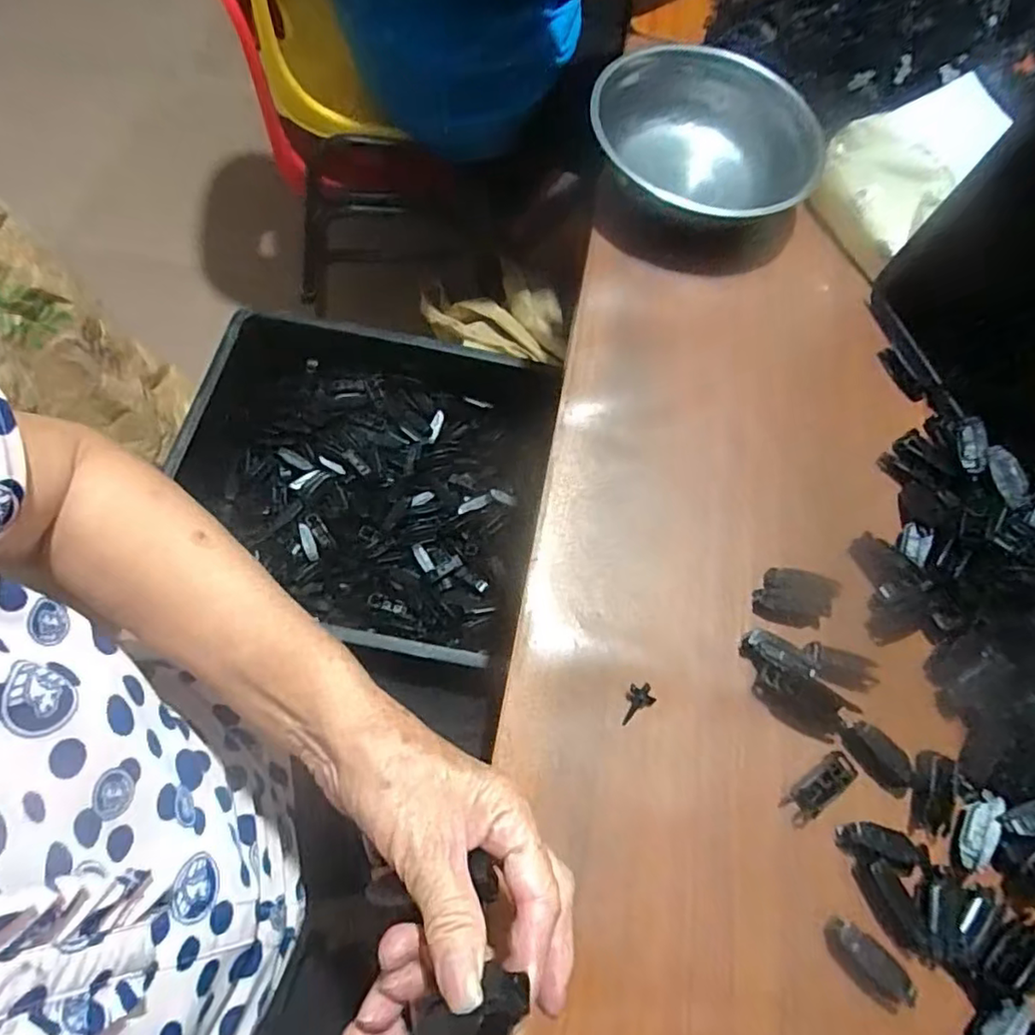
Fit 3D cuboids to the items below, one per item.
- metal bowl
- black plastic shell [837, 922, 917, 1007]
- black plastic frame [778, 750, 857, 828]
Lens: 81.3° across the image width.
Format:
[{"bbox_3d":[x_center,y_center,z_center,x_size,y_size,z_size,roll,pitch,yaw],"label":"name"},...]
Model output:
[{"bbox_3d":[0.167,-0.345,0.561,0.205,0.052,0.200,6,68,-3],"label":"metal bowl"},{"bbox_3d":[0.198,0.248,0.336,0.048,0.017,0.019,41,70,11],"label":"black plastic shell"},{"bbox_3d":[0.187,0.167,0.371,0.051,0.010,0.021,-43,74,-3],"label":"black plastic frame"}]

